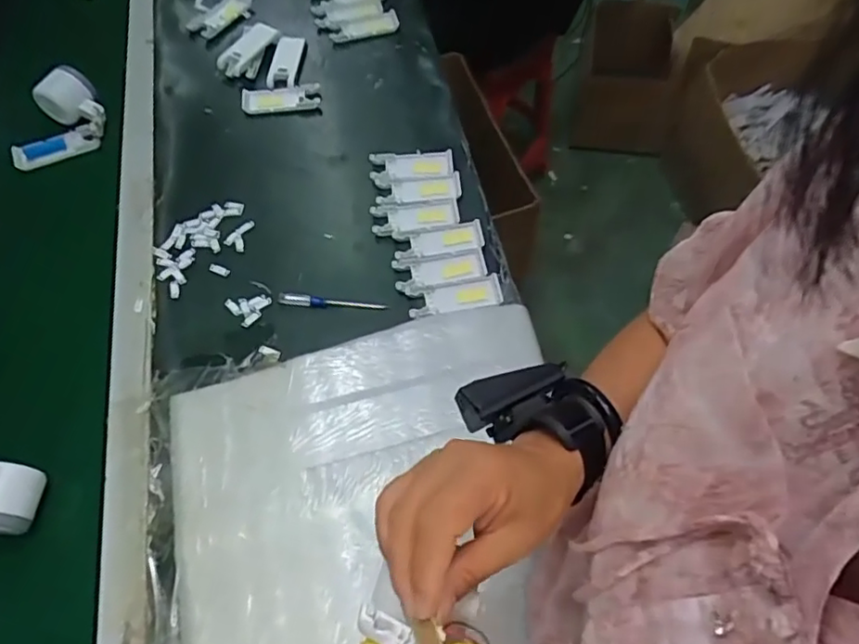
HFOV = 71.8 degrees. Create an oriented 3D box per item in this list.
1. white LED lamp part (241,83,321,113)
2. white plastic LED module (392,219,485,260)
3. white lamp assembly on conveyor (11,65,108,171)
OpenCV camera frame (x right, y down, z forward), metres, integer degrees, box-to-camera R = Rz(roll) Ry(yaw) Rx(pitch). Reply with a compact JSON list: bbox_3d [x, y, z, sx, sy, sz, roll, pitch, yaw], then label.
[{"bbox_3d":[-0.208,-0.313,0.830,0.107,0.009,0.043,-6,61,-4],"label":"white LED lamp part"},{"bbox_3d":[0.011,-0.099,0.712,0.105,0.012,0.046,-7,61,-5],"label":"white plastic LED module"},{"bbox_3d":[-0.487,-0.261,0.763,0.131,0.060,0.094,-31,66,-16],"label":"white lamp assembly on conveyor"}]

